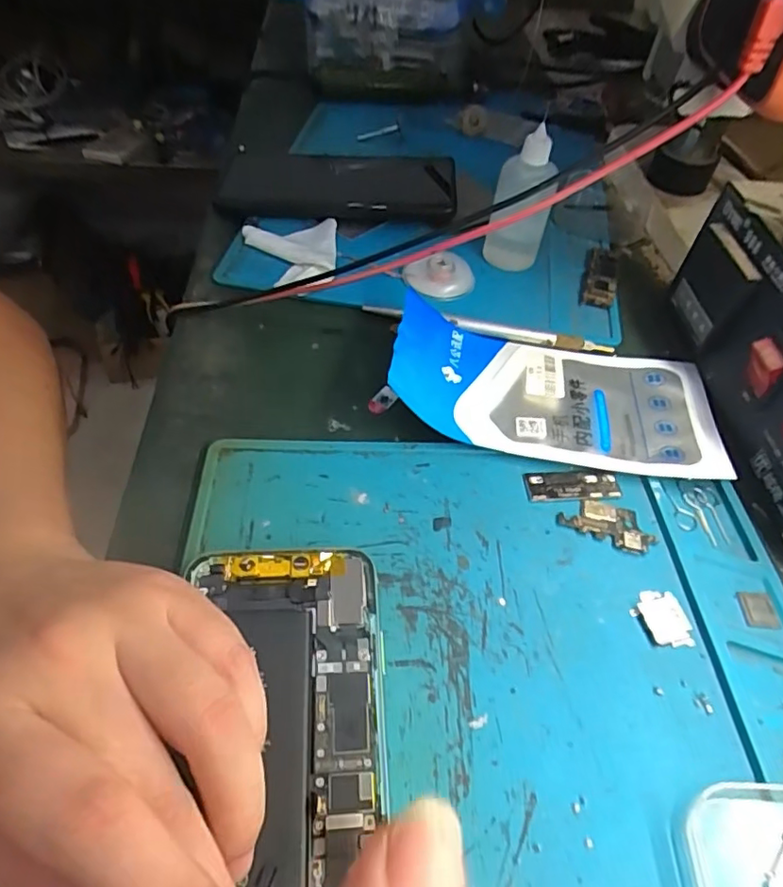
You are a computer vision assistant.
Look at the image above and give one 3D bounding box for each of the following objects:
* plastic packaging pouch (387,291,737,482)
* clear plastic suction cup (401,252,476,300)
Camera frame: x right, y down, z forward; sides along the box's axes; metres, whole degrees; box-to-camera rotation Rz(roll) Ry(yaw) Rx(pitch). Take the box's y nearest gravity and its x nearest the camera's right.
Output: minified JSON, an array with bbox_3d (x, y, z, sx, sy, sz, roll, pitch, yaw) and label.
[{"bbox_3d":[0.083,-0.031,0.288,0.162,0.029,0.085,9,51,3],"label":"plastic packaging pouch"},{"bbox_3d":[0.031,-0.103,0.347,0.038,0.014,0.030,-19,55,-18],"label":"clear plastic suction cup"}]

